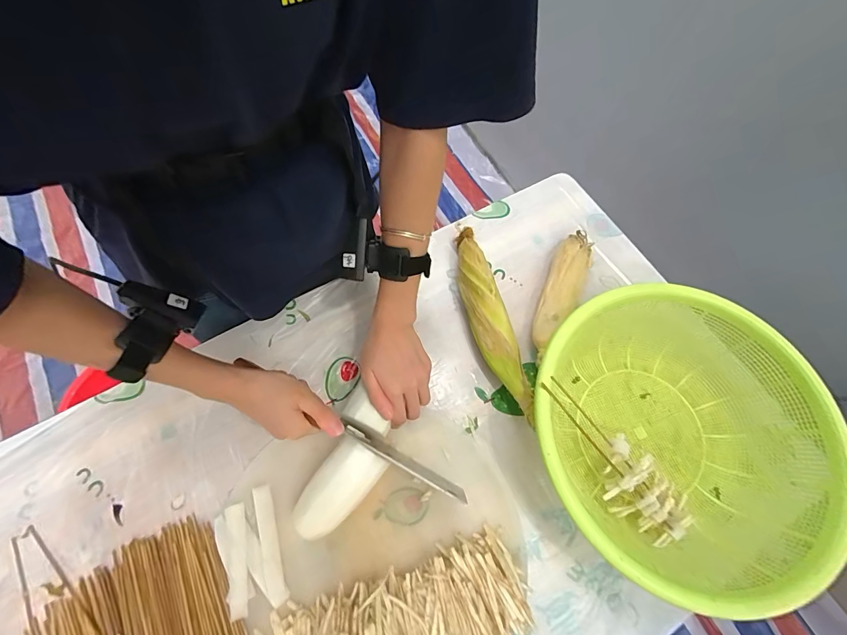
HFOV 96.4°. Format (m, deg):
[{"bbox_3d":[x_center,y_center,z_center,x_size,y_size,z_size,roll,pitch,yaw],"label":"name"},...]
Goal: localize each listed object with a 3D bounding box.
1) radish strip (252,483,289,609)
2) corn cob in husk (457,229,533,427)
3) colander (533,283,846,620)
[{"bbox_3d":[-0.172,0.252,0.423,0.020,0.005,0.120,-15,70,-9],"label":"radish strip"},{"bbox_3d":[0.087,0.004,0.521,0.047,0.048,0.271,-12,69,-8],"label":"corn cob in husk"},{"bbox_3d":[0.289,0.129,0.442,0.330,0.120,0.327,1,68,-3],"label":"colander"}]

